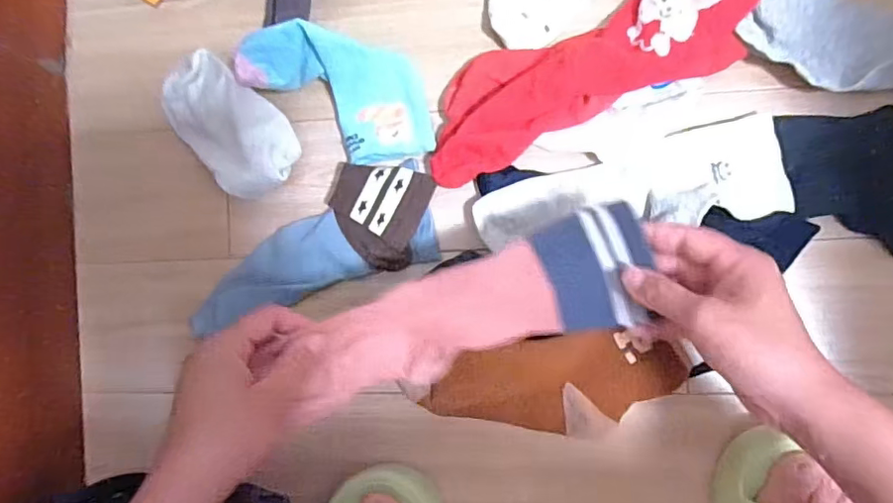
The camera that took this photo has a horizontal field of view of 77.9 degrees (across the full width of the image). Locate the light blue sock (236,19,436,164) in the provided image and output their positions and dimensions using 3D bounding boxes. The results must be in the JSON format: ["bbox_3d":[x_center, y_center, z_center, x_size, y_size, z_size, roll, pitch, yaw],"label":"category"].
[{"bbox_3d":[-0.084,-0.138,0.464,0.160,0.065,0.098,41,94,6],"label":"light blue sock"}]

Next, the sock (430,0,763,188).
[{"bbox_3d":[0.108,-0.150,0.442,0.282,0.048,0.101,-26,86,6],"label":"sock"}]

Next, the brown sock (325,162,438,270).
[{"bbox_3d":[-0.066,-0.036,0.483,0.090,0.020,0.085,19,92,7],"label":"brown sock"}]

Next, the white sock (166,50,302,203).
[{"bbox_3d":[-0.195,-0.112,0.495,0.137,0.043,0.080,44,95,6],"label":"white sock"}]

